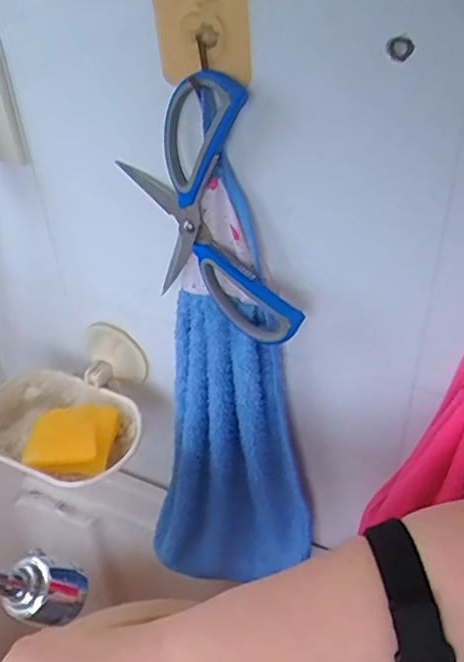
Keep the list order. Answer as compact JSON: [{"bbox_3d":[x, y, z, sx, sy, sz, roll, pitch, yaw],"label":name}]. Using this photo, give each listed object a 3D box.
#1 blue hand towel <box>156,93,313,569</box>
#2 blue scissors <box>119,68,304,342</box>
[{"bbox_3d":[-0.003,0.061,0.480,0.128,0.382,0.050,0,38,4],"label":"blue hand towel"},{"bbox_3d":[-0.013,-0.078,0.390,0.134,0.160,0.016,23,45,30],"label":"blue scissors"}]

